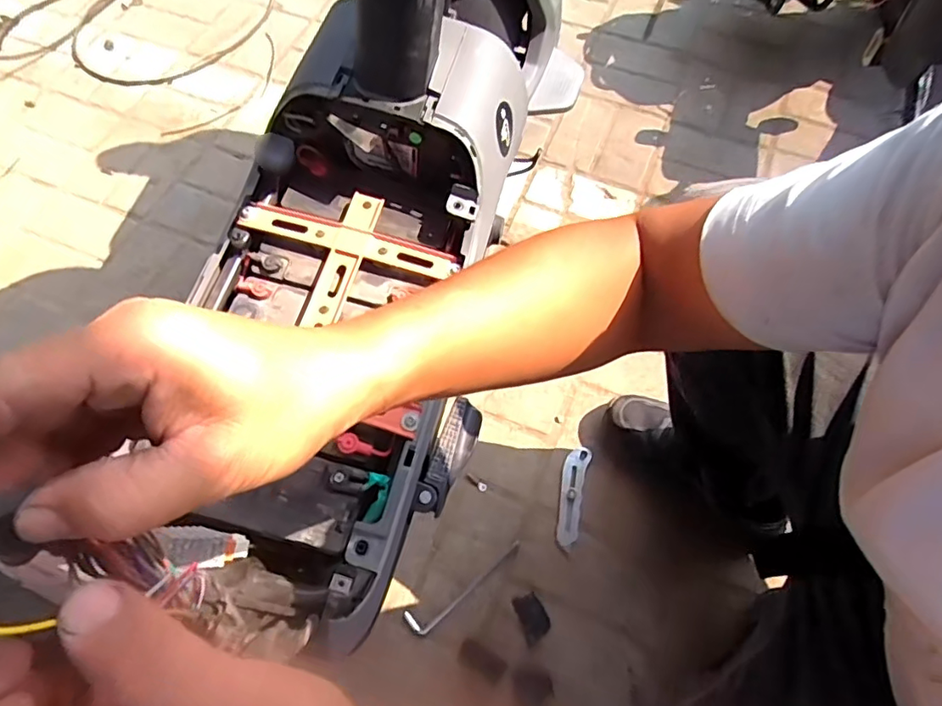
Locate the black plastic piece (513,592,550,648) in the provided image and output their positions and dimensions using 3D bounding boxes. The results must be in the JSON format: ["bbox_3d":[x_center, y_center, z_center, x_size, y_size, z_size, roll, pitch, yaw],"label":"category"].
[{"bbox_3d":[0.078,0.331,0.698,0.035,0.011,0.053,-18,65,-10],"label":"black plastic piece"}]

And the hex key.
[{"bbox_3d":[-0.005,0.302,0.724,0.171,0.007,0.032,-31,68,-15],"label":"hex key"}]

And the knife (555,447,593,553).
[{"bbox_3d":[0.138,0.195,0.764,0.034,0.016,0.139,14,64,6],"label":"knife"}]

